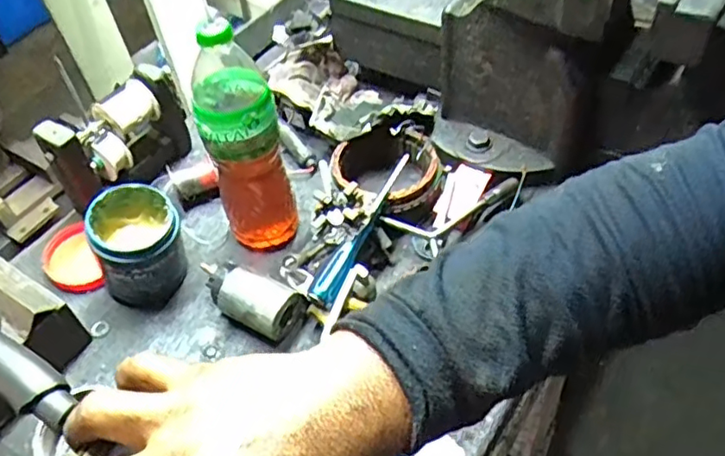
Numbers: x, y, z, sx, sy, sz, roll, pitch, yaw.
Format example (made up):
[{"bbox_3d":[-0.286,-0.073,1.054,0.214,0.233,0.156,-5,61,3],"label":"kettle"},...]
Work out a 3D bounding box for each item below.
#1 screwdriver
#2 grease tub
[{"bbox_3d":[-0.001,0.000,0.668,0.025,0.026,0.189,23,71,23],"label":"screwdriver"},{"bbox_3d":[-0.241,0.018,0.667,0.092,0.111,0.090,-3,50,3],"label":"grease tub"}]

